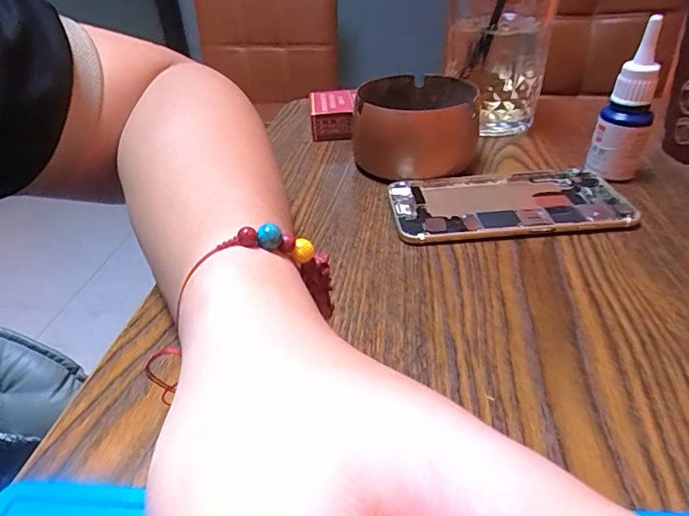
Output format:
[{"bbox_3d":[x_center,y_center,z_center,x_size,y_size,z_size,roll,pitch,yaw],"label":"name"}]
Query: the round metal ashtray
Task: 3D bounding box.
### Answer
[{"bbox_3d":[0.051,-0.096,0.336,0.082,0.050,0.103,7,38,13],"label":"round metal ashtray"}]

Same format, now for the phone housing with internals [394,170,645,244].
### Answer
[{"bbox_3d":[0.097,-0.033,0.285,0.134,0.006,0.066,-4,37,-2],"label":"phone housing with internals"}]

